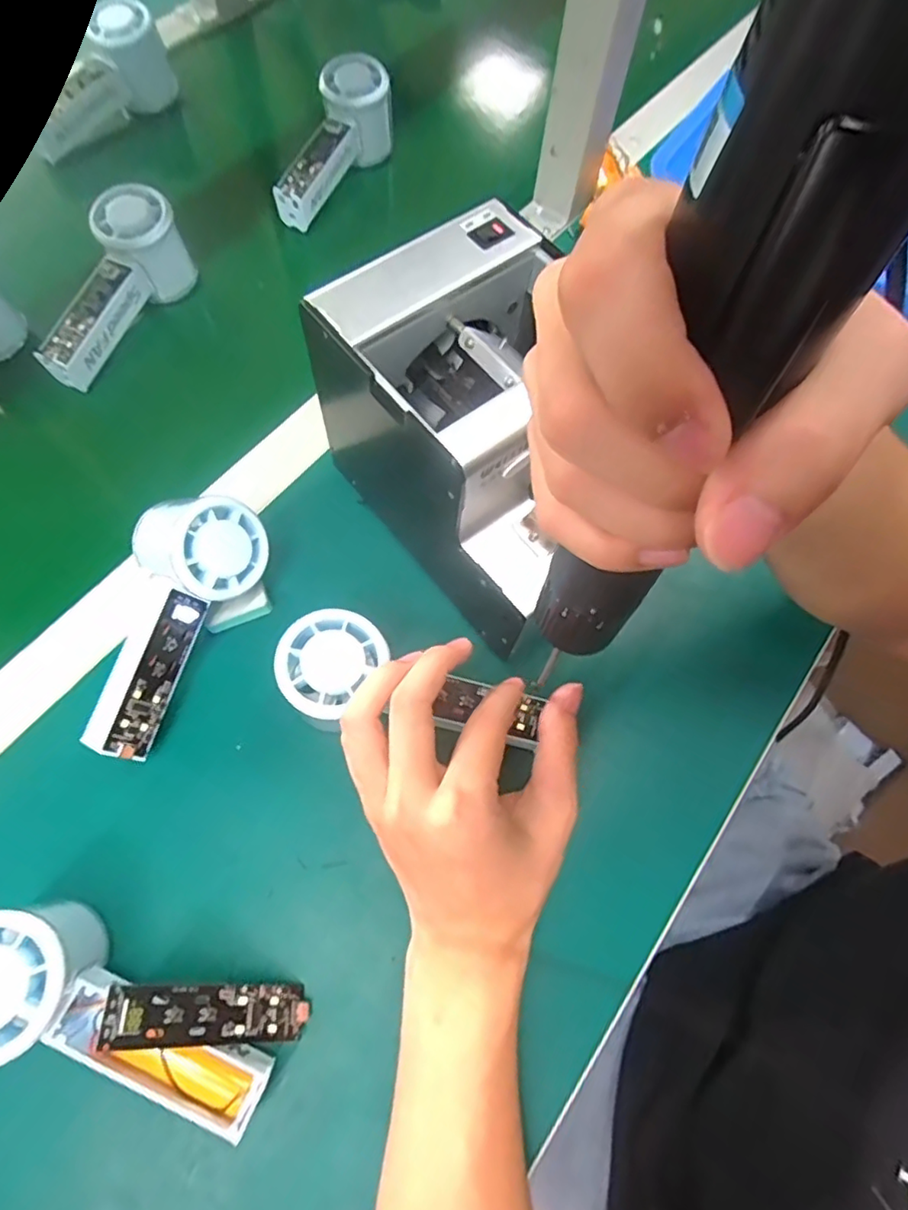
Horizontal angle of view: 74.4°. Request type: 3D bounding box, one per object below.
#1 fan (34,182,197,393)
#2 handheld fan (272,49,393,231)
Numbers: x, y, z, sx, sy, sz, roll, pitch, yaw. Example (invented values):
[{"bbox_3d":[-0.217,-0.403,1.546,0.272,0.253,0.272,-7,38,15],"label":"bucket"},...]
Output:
[{"bbox_3d":[-0.262,-0.236,0.444,0.054,0.064,0.153,25,69,8],"label":"fan"},{"bbox_3d":[-0.099,-0.395,0.513,0.059,0.057,0.144,16,68,5],"label":"handheld fan"}]

